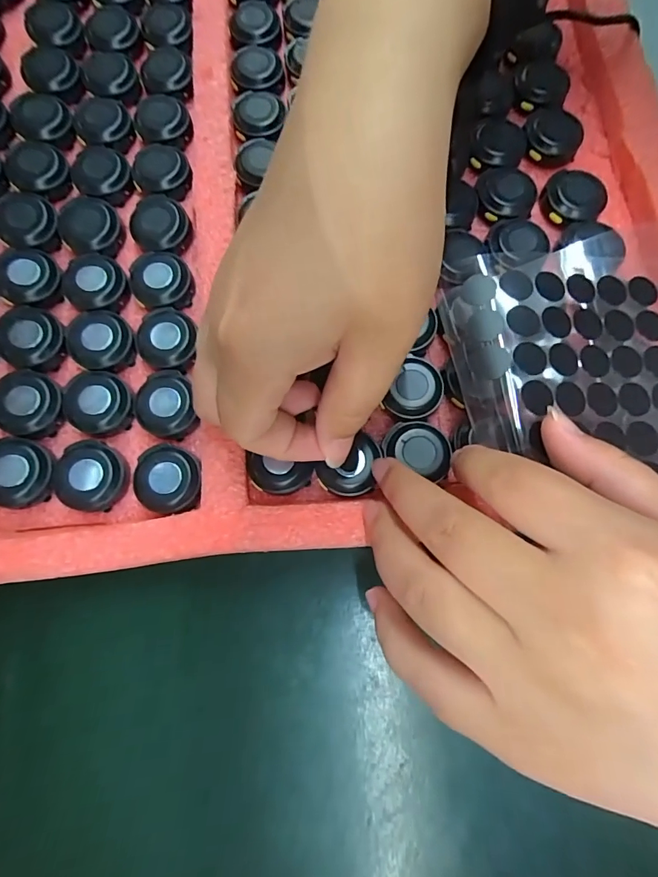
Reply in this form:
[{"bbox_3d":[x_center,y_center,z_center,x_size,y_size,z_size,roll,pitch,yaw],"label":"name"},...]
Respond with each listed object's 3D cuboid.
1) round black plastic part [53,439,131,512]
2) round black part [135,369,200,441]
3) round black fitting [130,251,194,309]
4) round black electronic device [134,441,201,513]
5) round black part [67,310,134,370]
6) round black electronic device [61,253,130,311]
[{"bbox_3d":[-0.105,0.017,0.194,0.030,0.012,0.028,0,77,-1],"label":"round black plastic part"},{"bbox_3d":[-0.075,-0.015,0.203,0.026,0.012,0.032,-17,77,-5],"label":"round black part"},{"bbox_3d":[-0.083,-0.076,0.219,0.028,0.012,0.032,-27,78,-7],"label":"round black fitting"},{"bbox_3d":[-0.071,0.018,0.194,0.027,0.008,0.029,0,77,-1],"label":"round black electronic device"},{"bbox_3d":[-0.108,-0.046,0.207,0.029,0.009,0.028,0,77,-1],"label":"round black part"},{"bbox_3d":[-0.115,-0.076,0.216,0.031,0.009,0.027,36,79,7],"label":"round black electronic device"}]

